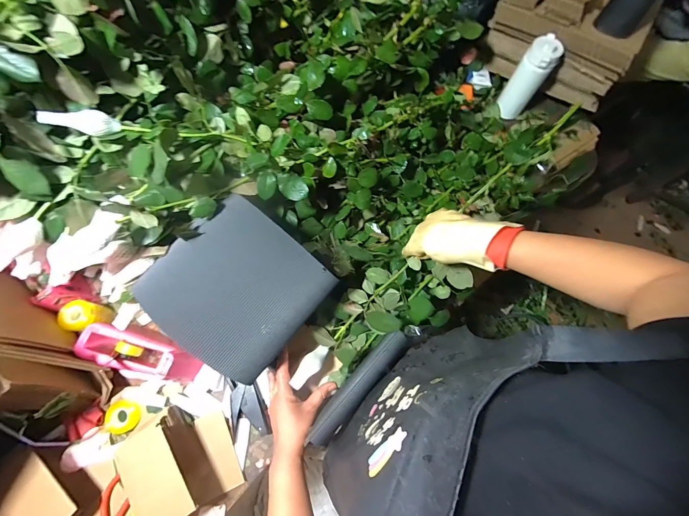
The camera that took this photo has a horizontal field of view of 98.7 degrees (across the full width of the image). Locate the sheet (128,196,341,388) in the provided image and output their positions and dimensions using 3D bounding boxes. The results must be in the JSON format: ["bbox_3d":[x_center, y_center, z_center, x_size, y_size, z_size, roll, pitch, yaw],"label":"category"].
[{"bbox_3d":[-0.159,0.045,0.446,0.225,0.036,0.209,40,80,-3],"label":"sheet"}]

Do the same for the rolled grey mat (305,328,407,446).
[{"bbox_3d":[0.025,0.205,0.480,0.042,0.036,0.206,41,75,13],"label":"rolled grey mat"}]

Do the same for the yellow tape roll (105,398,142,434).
[{"bbox_3d":[-0.437,0.312,0.584,0.064,0.011,0.059,0,71,0],"label":"yellow tape roll"}]

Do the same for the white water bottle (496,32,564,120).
[{"bbox_3d":[0.464,-0.455,0.754,0.072,0.177,0.074,31,74,10],"label":"white water bottle"}]

